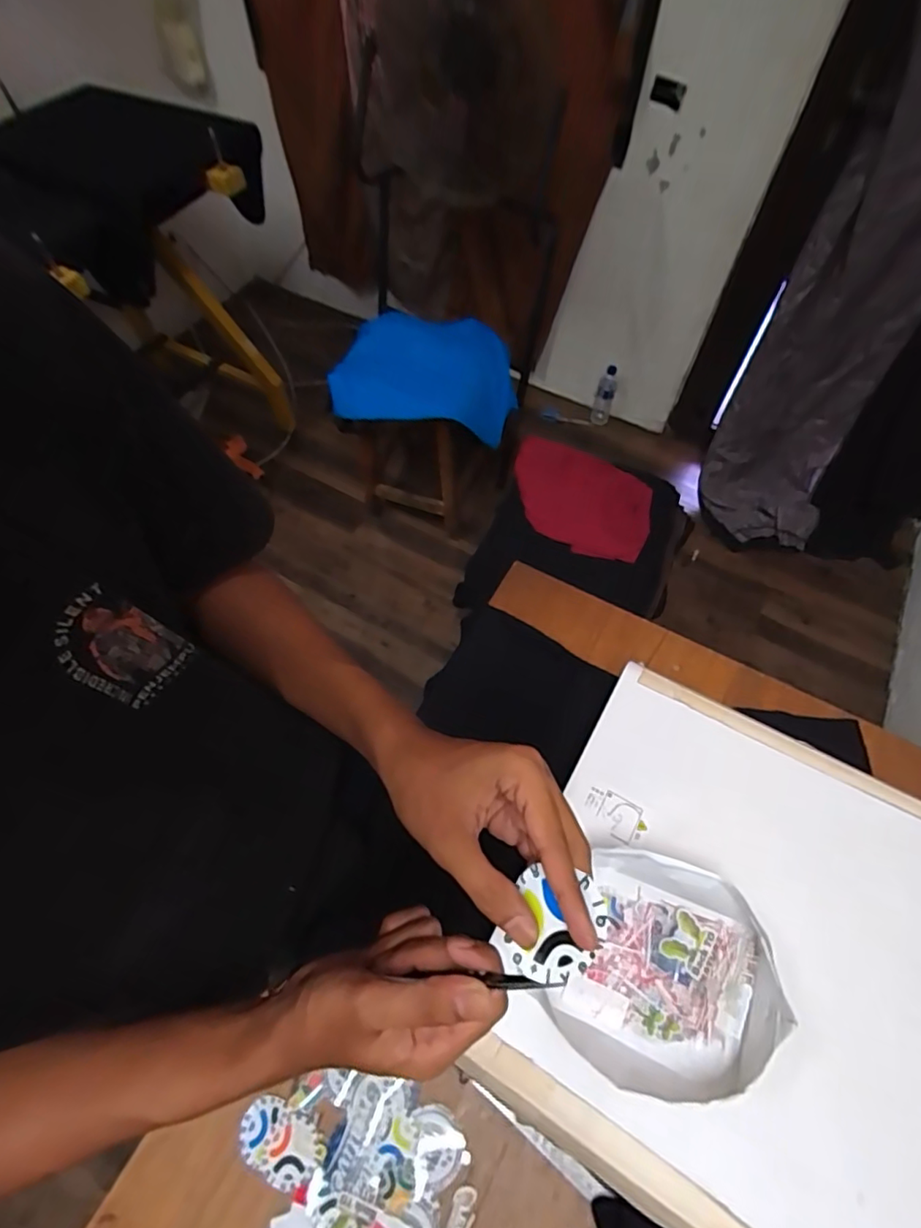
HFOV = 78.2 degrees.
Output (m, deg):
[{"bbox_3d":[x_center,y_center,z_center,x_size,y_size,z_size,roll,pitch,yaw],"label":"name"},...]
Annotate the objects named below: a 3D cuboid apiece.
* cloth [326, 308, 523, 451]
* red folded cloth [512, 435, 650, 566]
[{"bbox_3d":[-0.086,-0.641,1.510,0.461,0.120,0.356,6,61,5],"label":"cloth"},{"bbox_3d":[0.247,-0.237,1.169,0.288,0.097,0.208,12,62,8],"label":"red folded cloth"}]

